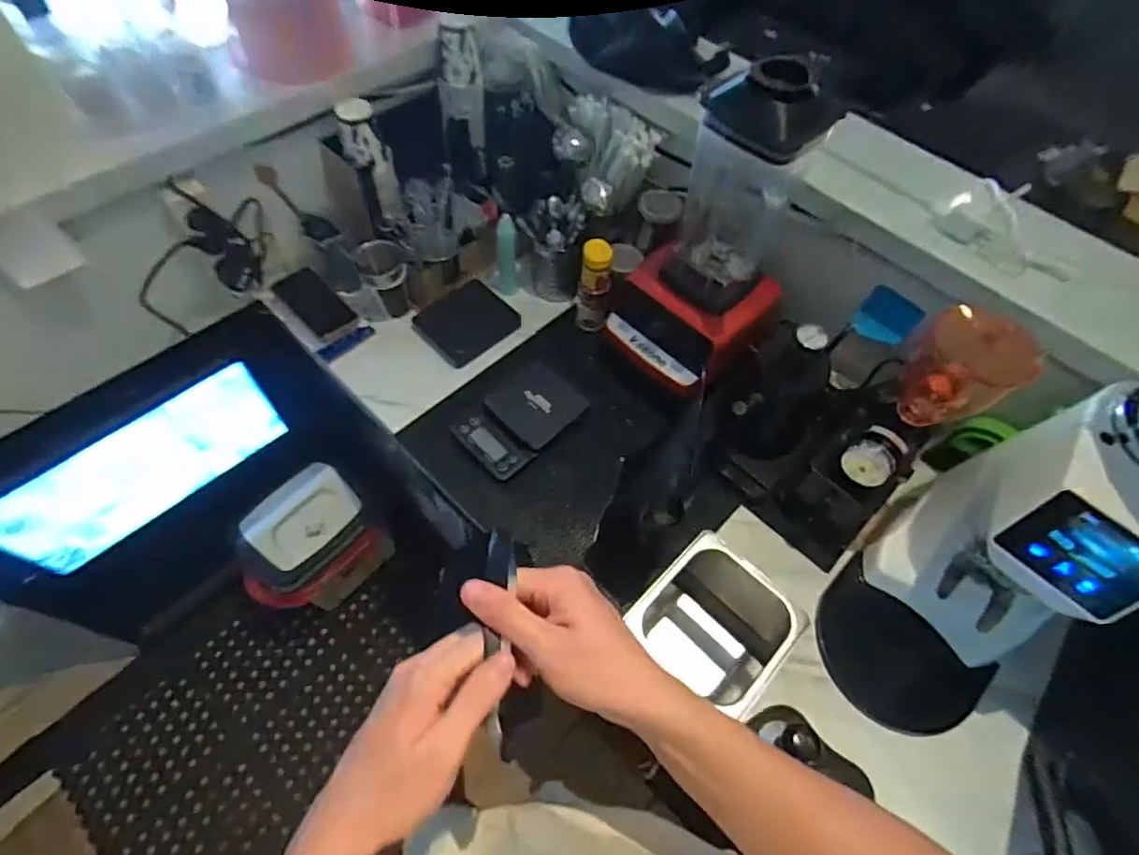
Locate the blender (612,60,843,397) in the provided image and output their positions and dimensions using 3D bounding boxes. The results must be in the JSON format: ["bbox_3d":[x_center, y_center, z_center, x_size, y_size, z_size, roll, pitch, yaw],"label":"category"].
[{"bbox_3d":[0.188,-0.251,0.759,0.172,0.381,0.186,-34,67,-22],"label":"blender"}]

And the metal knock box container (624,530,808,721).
[{"bbox_3d":[0.171,0.255,0.718,0.164,0.113,0.165,41,64,19],"label":"metal knock box container"}]

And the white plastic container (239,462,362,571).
[{"bbox_3d":[-0.586,0.180,1.237,0.168,0.081,0.214,34,62,15],"label":"white plastic container"}]

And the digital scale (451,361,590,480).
[{"bbox_3d":[-0.074,-0.016,0.897,0.189,0.030,0.127,-38,68,-24],"label":"digital scale"}]

